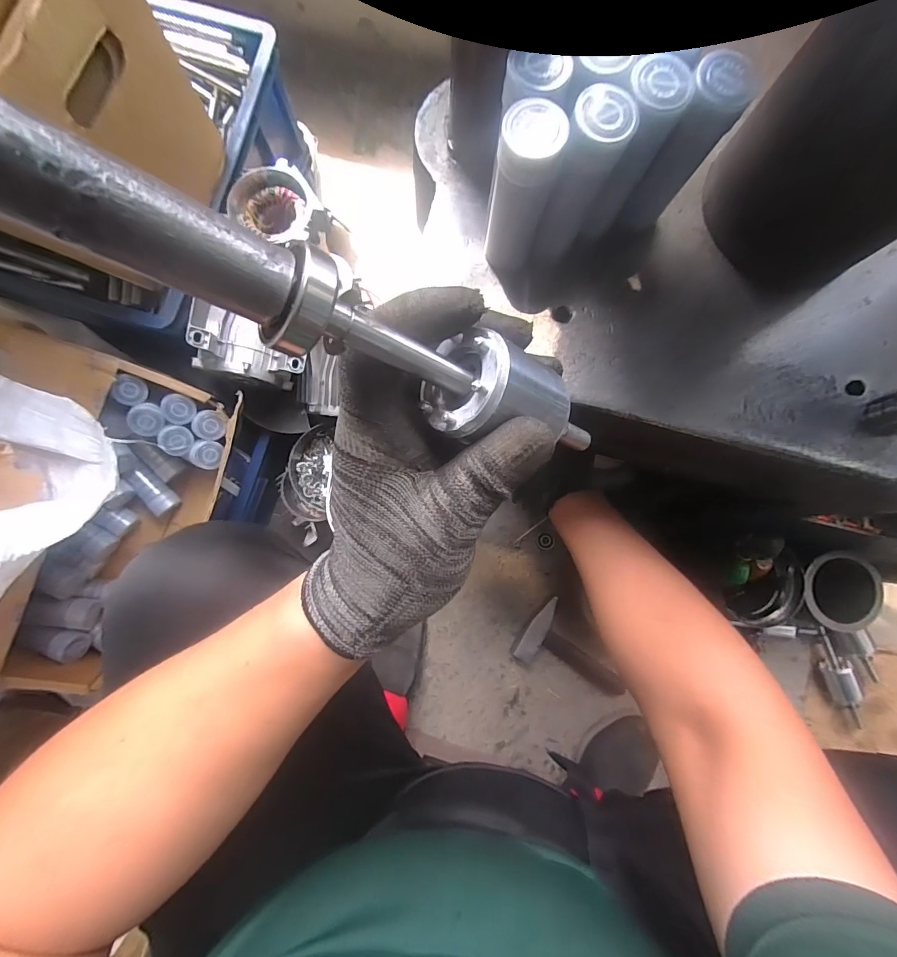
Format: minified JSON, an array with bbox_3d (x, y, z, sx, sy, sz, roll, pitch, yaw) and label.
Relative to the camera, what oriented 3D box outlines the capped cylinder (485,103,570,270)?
[{"bbox_3d":[0.045,-0.176,0.269,0.034,0.101,0.030,13,84,0],"label":"capped cylinder"}]

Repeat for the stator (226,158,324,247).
[{"bbox_3d":[-0.206,-0.331,0.519,0.111,0.048,0.106,27,84,2],"label":"stator"}]

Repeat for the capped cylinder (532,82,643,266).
[{"bbox_3d":[0.081,-0.182,0.271,0.032,0.105,0.035,0,84,-1],"label":"capped cylinder"}]

